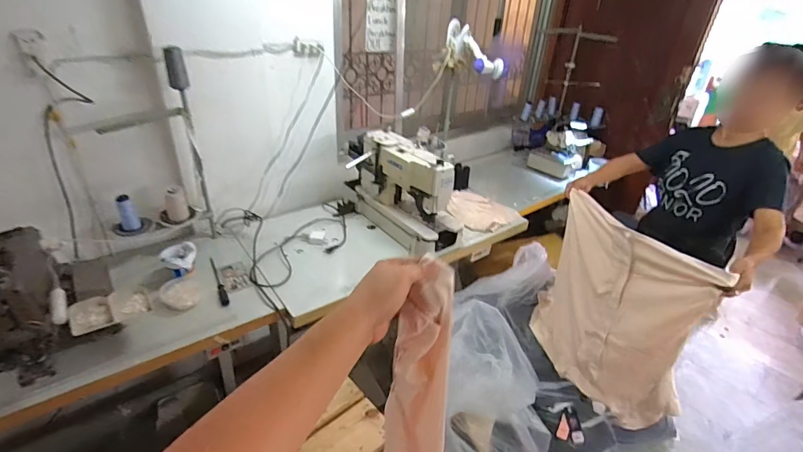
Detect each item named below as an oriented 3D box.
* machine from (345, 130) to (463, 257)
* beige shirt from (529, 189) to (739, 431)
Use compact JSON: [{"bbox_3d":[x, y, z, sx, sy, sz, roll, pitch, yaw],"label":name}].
[{"bbox_3d":[-0.023,-0.170,1.603,0.197,0.344,0.604,-15,34,-29],"label":"machine"},{"bbox_3d":[0.691,0.285,1.388,0.131,0.620,0.561,-9,32,-20],"label":"beige shirt"}]

